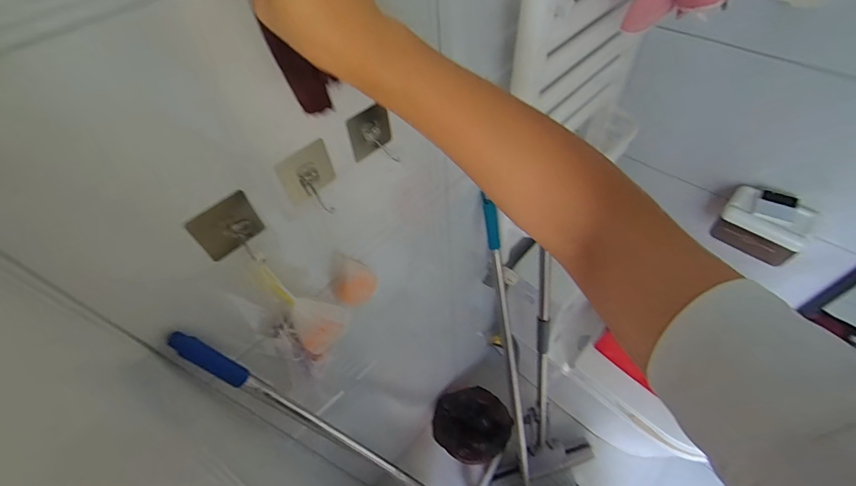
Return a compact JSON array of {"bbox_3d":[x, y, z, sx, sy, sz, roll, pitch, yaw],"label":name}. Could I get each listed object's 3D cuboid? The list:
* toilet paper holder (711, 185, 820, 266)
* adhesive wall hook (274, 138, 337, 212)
[{"bbox_3d":[0.892,-0.046,1.038,0.188,0.181,0.109,35,62,27],"label":"toilet paper holder"},{"bbox_3d":[-0.137,-0.072,0.460,0.064,0.085,0.016,-34,57,-20],"label":"adhesive wall hook"}]

